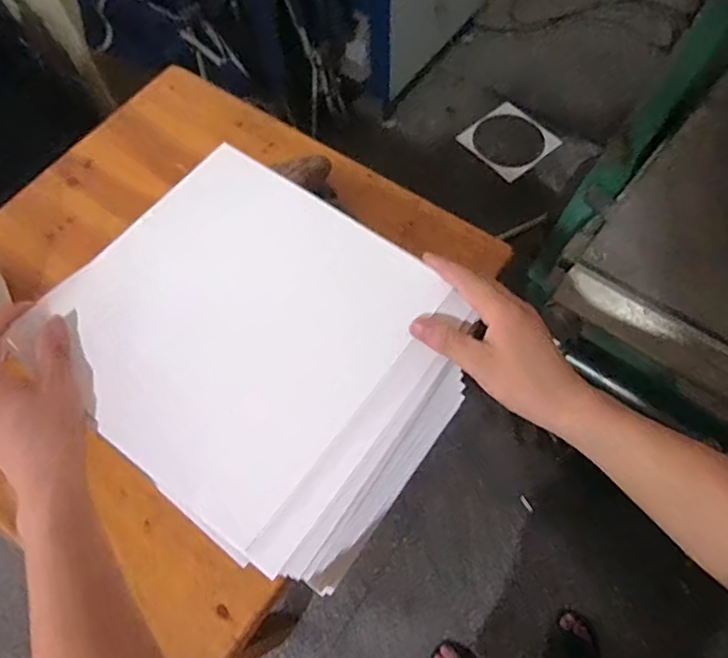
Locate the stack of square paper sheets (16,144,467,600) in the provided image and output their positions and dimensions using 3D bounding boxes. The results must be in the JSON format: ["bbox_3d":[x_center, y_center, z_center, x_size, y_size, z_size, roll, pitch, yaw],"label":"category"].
[{"bbox_3d":[-0.084,0.015,0.473,0.313,0.056,0.259,36,71,17],"label":"stack of square paper sheets"}]

